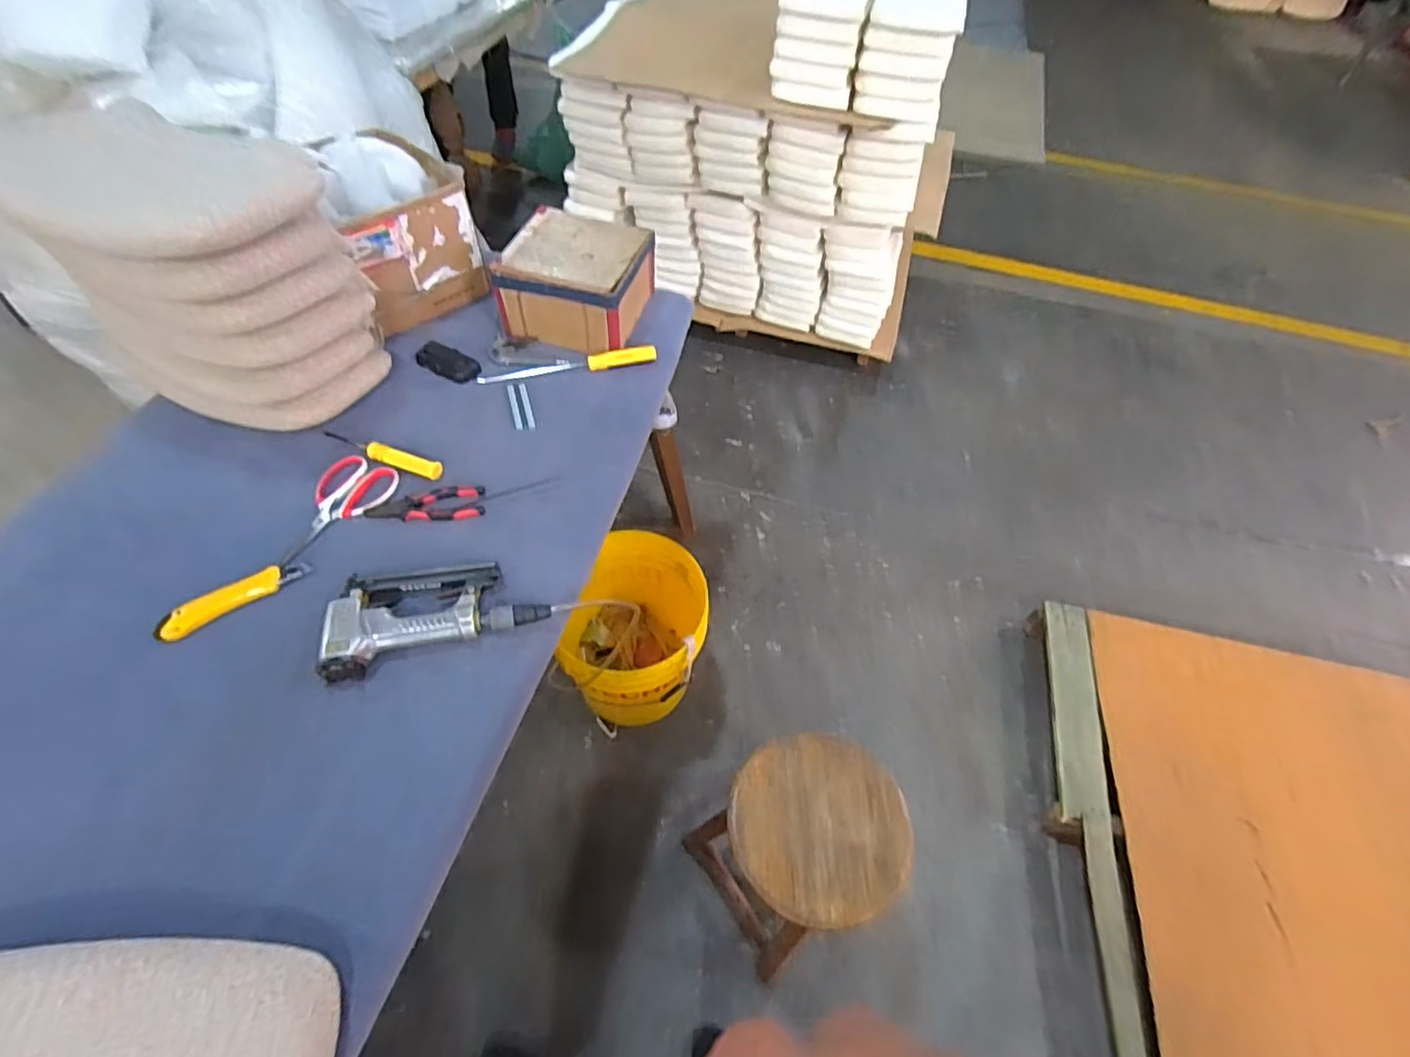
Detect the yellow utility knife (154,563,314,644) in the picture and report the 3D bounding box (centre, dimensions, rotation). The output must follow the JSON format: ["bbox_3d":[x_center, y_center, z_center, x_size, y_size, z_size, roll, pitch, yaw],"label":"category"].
[{"bbox_3d":[-0.582,0.082,0.757,0.166,0.021,0.038,-31,60,-23],"label":"yellow utility knife"}]

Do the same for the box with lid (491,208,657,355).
[{"bbox_3d":[-0.222,-0.436,1.081,0.206,0.131,0.216,13,53,7],"label":"box with lid"}]

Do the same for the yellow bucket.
[{"bbox_3d":[-0.152,0.239,1.393,0.296,0.386,0.323,1,53,-2],"label":"yellow bucket"}]

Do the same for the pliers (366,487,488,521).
[{"bbox_3d":[-0.387,-0.030,0.853,0.153,0.011,0.053,-9,54,-9],"label":"pliers"}]

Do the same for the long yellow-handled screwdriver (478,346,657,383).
[{"bbox_3d":[-0.225,-0.274,1.025,0.289,0.022,0.031,-10,54,-10],"label":"long yellow-handled screwdriver"}]

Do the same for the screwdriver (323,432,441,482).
[{"bbox_3d":[-0.478,-0.110,0.903,0.203,0.021,0.034,16,54,9],"label":"screwdriver"}]

